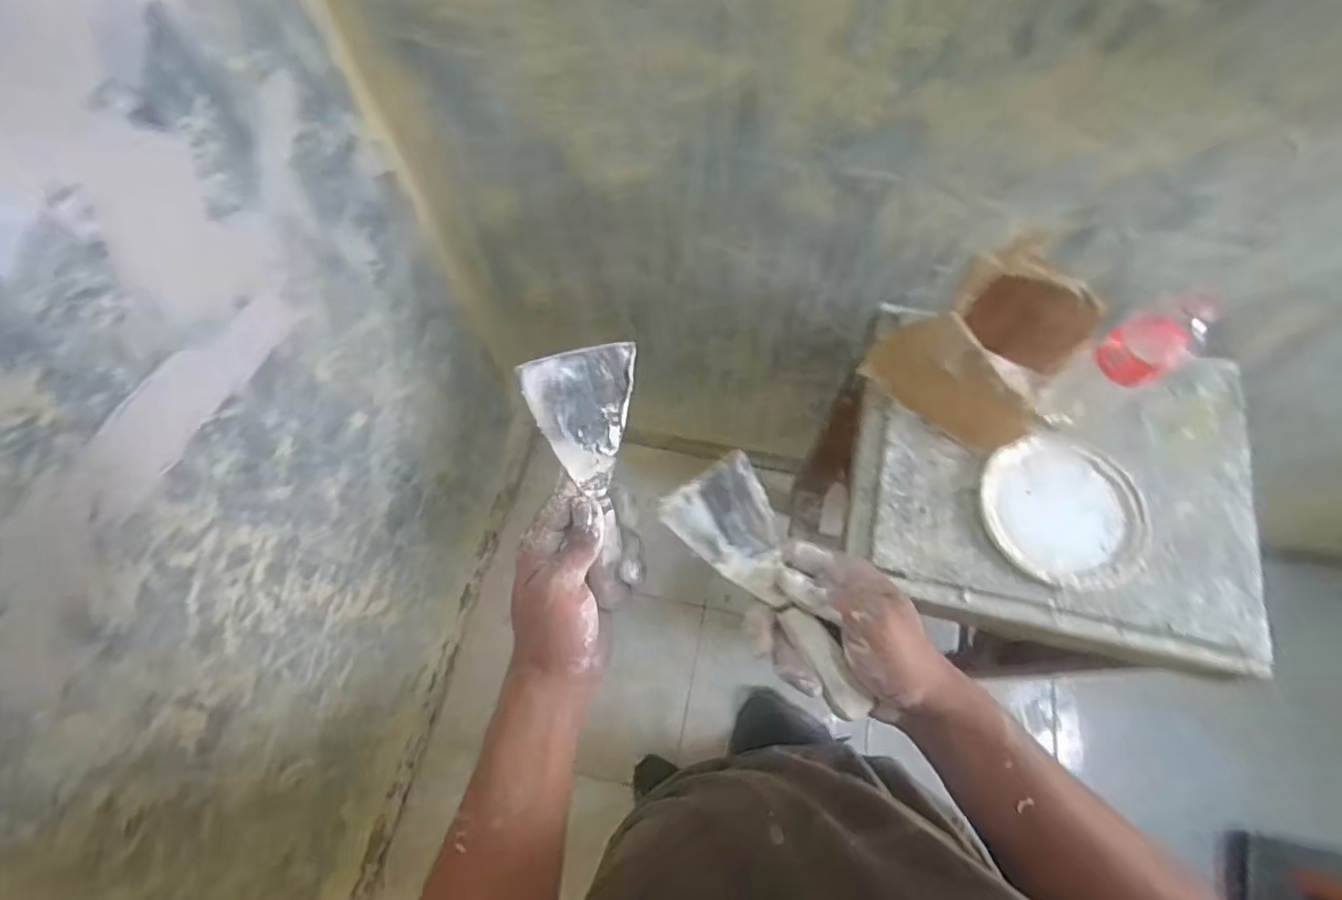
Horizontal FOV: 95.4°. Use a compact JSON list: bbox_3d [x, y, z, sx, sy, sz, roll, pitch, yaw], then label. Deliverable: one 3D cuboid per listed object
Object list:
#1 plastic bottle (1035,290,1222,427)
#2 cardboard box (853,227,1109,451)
[{"bbox_3d":[0.478,-0.089,0.656,0.075,0.214,0.069,-39,72,-14],"label":"plastic bottle"},{"bbox_3d":[0.353,-0.117,0.678,0.180,0.173,0.168,-42,72,-15],"label":"cardboard box"}]

